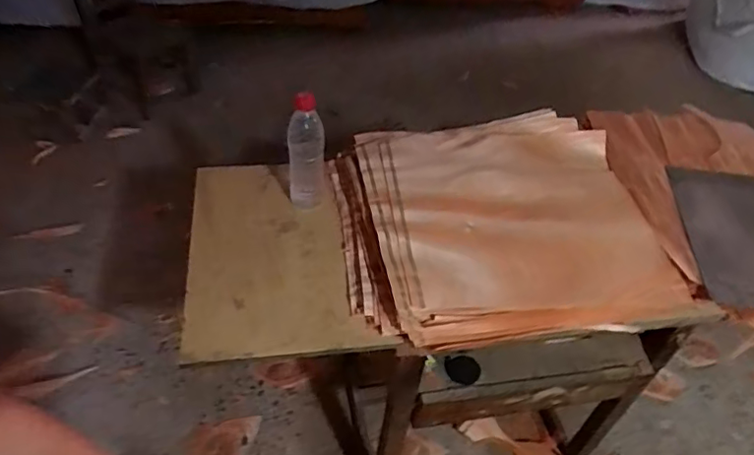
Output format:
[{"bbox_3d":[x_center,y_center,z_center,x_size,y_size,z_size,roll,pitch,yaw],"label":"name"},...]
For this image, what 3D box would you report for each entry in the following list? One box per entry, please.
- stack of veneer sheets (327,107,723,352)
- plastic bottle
[{"bbox_3d":[0.215,-0.019,1.007,0.555,0.087,0.482,-3,46,-10],"label":"stack of veneer sheets"},{"bbox_3d":[-0.129,-0.140,1.010,0.065,0.214,0.077,-1,45,-8],"label":"plastic bottle"}]

